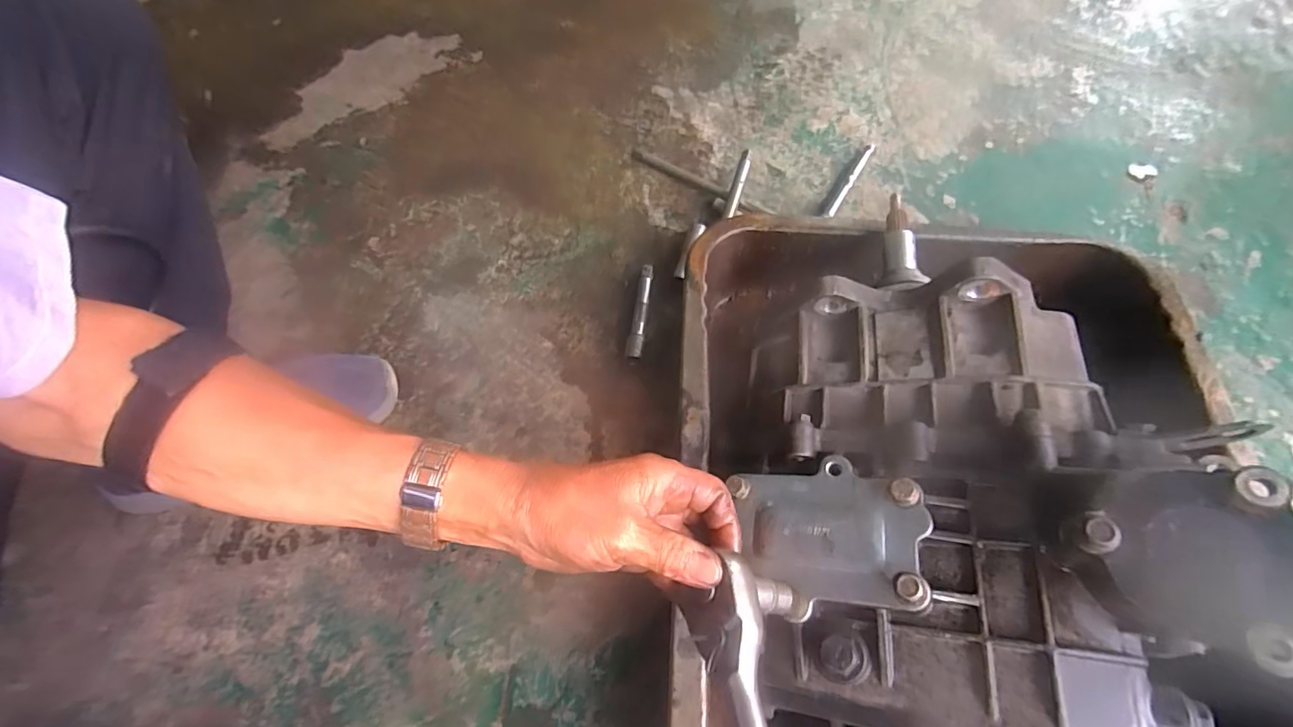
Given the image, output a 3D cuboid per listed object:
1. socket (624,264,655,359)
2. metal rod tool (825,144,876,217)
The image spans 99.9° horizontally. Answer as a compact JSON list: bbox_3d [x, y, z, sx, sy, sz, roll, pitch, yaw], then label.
[{"bbox_3d":[-0.007,-0.059,0.606,0.017,0.019,0.121,6,64,6],"label":"socket"},{"bbox_3d":[0.263,-0.237,0.695,0.011,0.013,0.137,29,68,16],"label":"metal rod tool"}]

